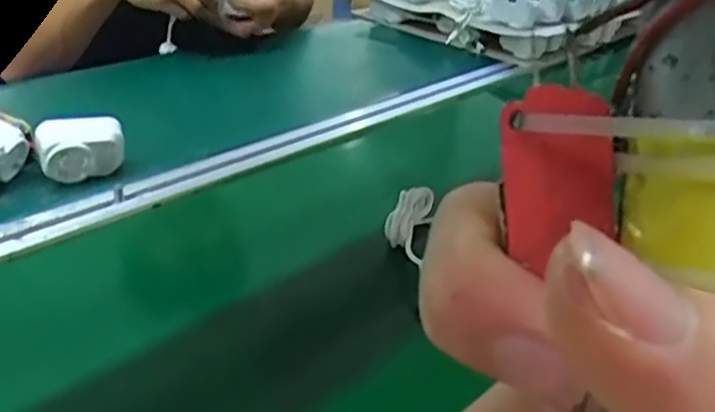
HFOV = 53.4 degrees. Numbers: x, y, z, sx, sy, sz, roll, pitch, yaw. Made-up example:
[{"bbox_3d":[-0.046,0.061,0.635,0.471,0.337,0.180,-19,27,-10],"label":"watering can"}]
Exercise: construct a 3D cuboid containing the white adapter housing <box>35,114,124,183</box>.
[{"bbox_3d":[-0.240,-0.050,0.618,0.069,0.053,0.024,-11,32,-25],"label":"white adapter housing"}]

